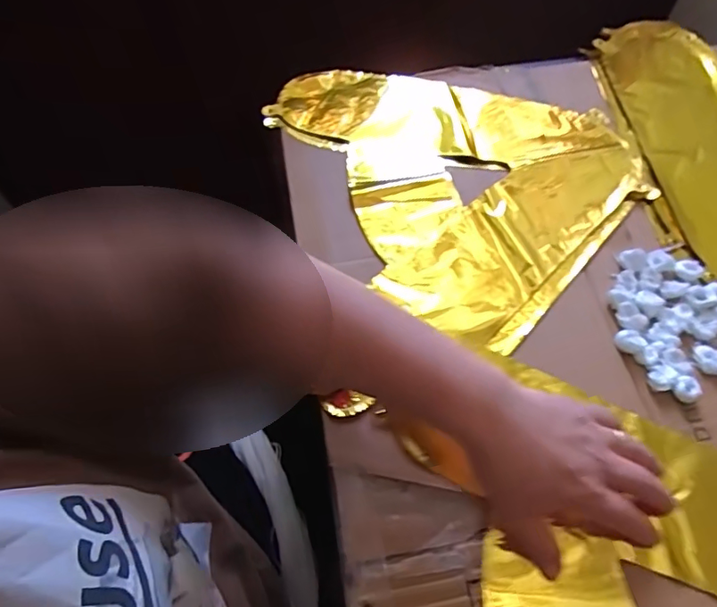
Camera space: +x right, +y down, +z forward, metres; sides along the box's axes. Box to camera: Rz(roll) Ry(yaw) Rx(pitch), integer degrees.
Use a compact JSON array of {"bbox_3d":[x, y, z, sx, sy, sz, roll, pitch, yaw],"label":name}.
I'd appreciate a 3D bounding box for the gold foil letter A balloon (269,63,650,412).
[{"bbox_3d":[0.107,-0.119,0.518,0.334,0.011,0.375,-12,61,-5],"label":"gold foil letter A balloon"}]

